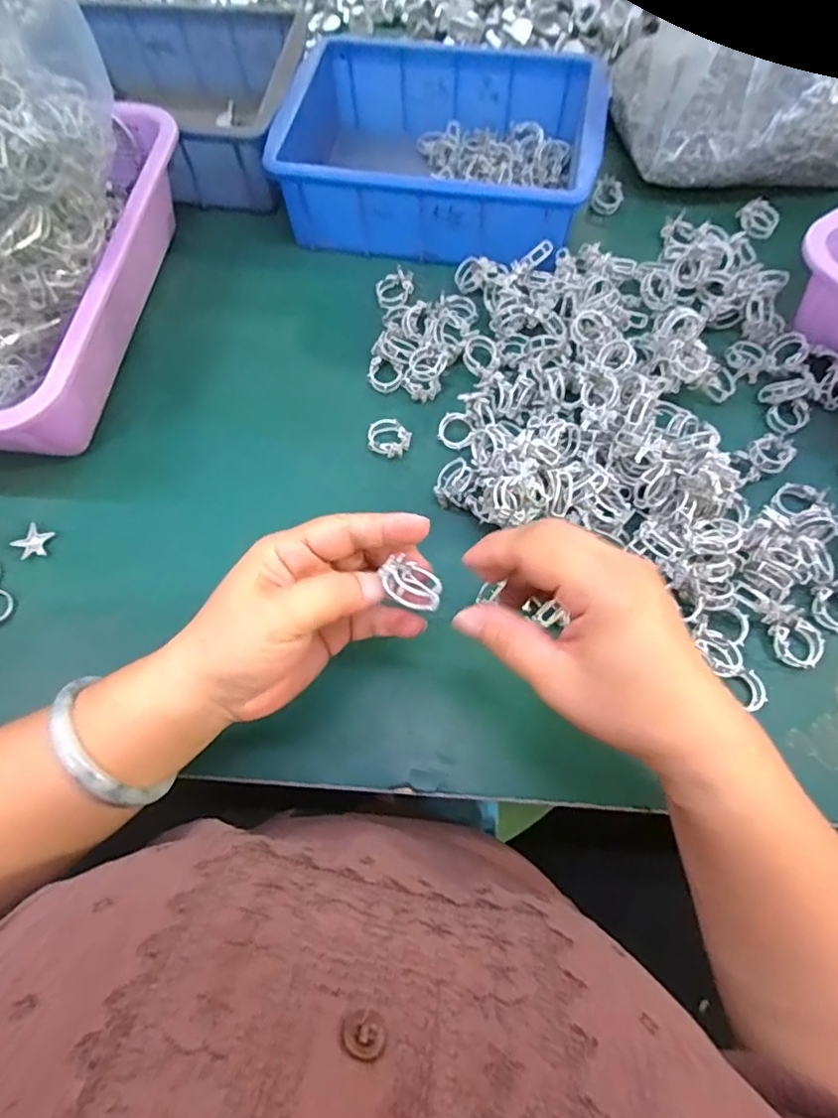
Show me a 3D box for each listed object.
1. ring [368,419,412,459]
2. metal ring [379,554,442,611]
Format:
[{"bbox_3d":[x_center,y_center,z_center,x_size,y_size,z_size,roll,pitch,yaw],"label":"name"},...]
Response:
[{"bbox_3d":[-0.022,-0.084,0.395,0.030,0.013,0.024,40,74,15],"label":"ring"},{"bbox_3d":[-0.003,0.012,0.262,0.030,0.023,0.022,31,75,11],"label":"metal ring"}]

